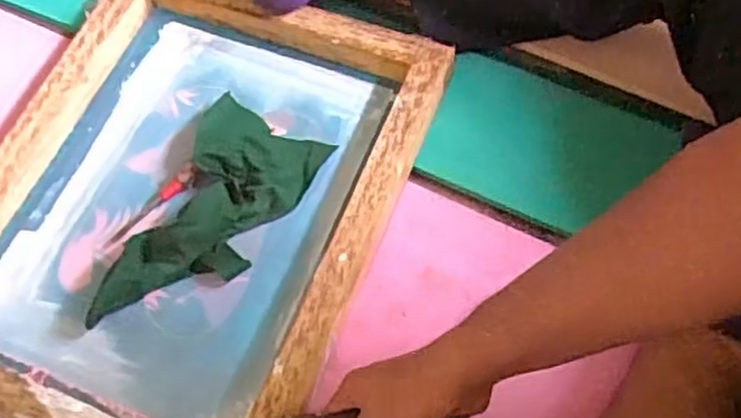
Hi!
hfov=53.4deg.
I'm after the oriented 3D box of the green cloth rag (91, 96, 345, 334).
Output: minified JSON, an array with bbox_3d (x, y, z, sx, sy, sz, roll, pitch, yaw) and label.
[{"bbox_3d":[-0.153,0.010,0.681,0.122,0.029,0.251,27,69,13],"label":"green cloth rag"}]

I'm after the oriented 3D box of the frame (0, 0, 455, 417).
[{"bbox_3d":[-0.173,-0.005,0.670,0.365,0.051,0.452,19,67,10],"label":"frame"}]

